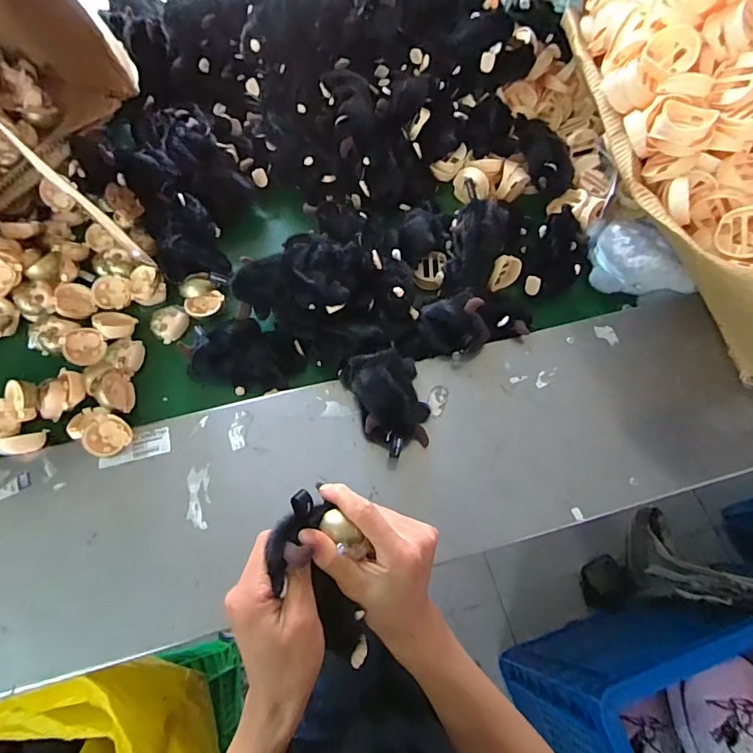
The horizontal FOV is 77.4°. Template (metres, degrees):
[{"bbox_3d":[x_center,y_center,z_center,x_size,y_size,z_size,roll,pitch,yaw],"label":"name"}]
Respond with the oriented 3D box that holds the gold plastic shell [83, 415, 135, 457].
[{"bbox_3d":[-0.306,0.069,0.538,0.049,0.020,0.048,1,65,-2],"label":"gold plastic shell"}]

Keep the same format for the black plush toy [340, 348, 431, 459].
[{"bbox_3d":[0.020,0.026,0.560,0.087,0.049,0.125,-21,68,-11],"label":"black plush toy"}]

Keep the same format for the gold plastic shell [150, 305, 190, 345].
[{"bbox_3d":[-0.276,-0.073,0.632,0.049,0.017,0.040,-40,72,-18],"label":"gold plastic shell"}]

